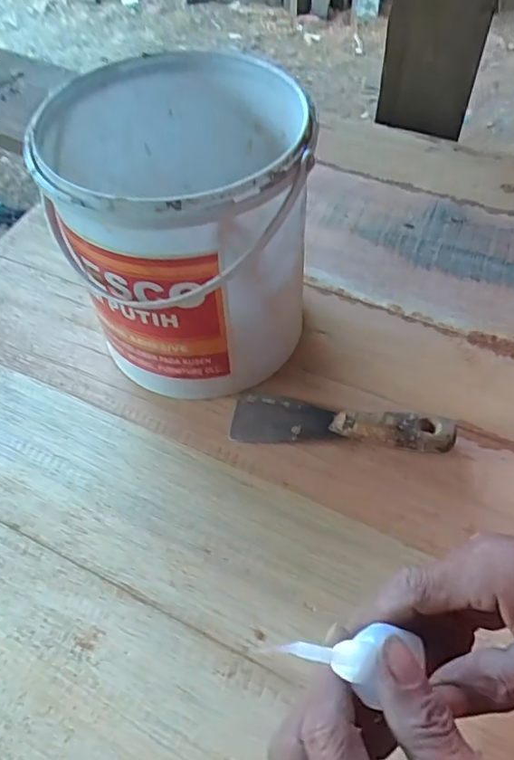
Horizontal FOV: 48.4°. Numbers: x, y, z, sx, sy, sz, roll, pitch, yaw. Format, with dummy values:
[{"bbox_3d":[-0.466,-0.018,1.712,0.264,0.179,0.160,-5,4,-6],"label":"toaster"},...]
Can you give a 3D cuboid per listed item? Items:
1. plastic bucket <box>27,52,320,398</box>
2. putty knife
[{"bbox_3d":[-0.052,-0.109,0.436,0.167,0.191,0.178,-1,54,2],"label":"plastic bucket"},{"bbox_3d":[0.062,0.030,0.433,0.160,0.024,0.041,6,55,7],"label":"putty knife"}]

